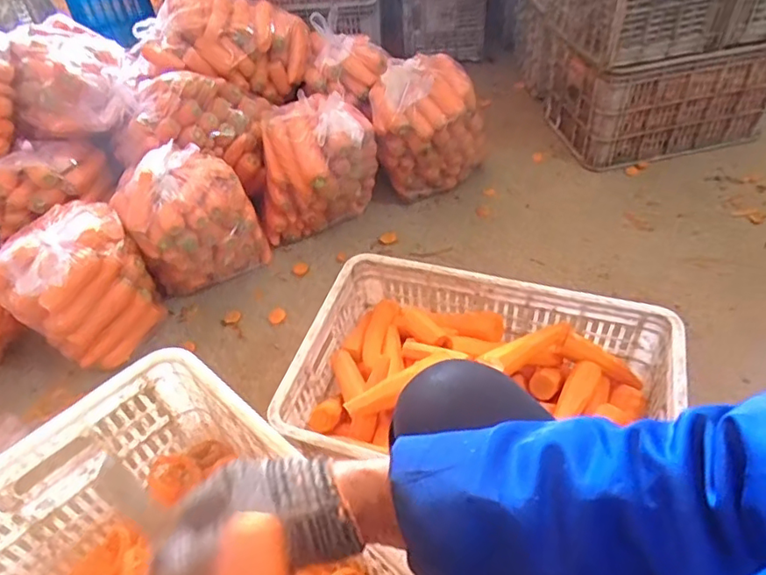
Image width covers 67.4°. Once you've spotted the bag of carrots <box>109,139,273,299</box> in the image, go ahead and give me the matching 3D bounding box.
[{"bbox_3d":[-0.403,-0.135,1.230,0.259,0.302,0.197,-34,53,-24],"label":"bag of carrots"}]

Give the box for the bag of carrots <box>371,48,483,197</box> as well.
[{"bbox_3d":[0.109,-0.376,1.389,0.268,0.308,0.196,2,47,7],"label":"bag of carrots"}]

